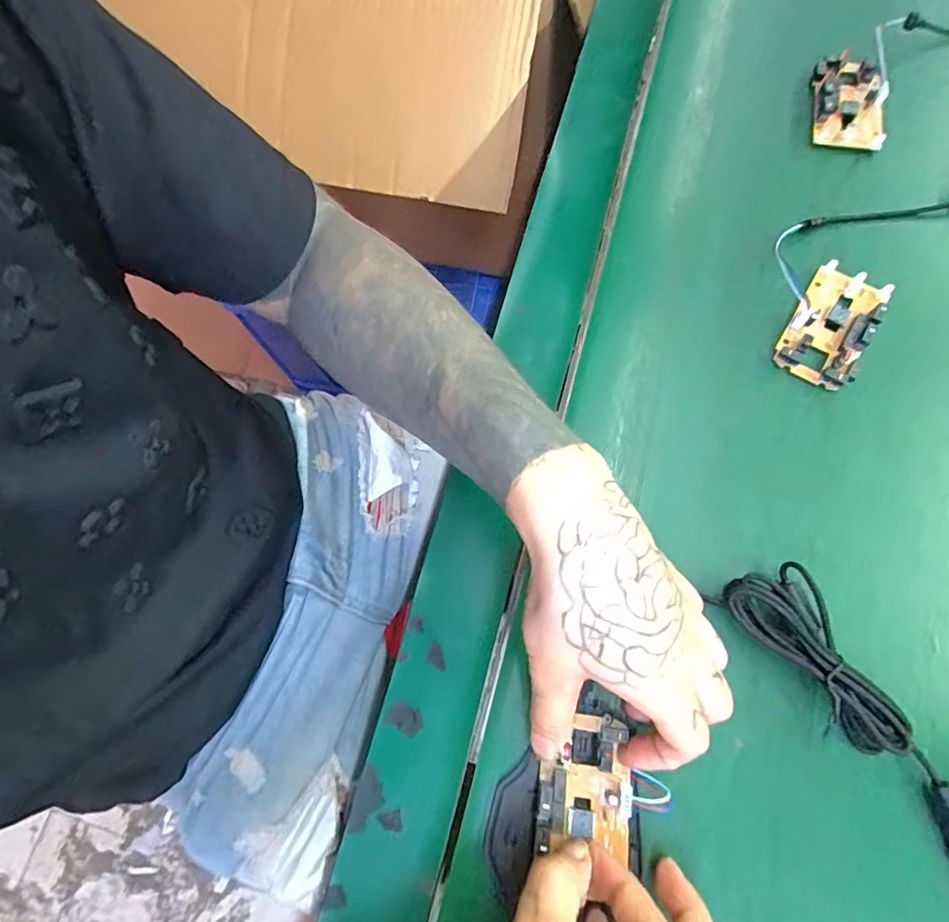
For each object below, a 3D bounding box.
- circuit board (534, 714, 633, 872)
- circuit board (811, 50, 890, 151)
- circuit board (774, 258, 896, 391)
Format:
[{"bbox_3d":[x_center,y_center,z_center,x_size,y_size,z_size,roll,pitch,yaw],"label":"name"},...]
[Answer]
[{"bbox_3d":[0.054,0.157,0.252,0.044,0.011,0.057,7,74,4],"label":"circuit board"},{"bbox_3d":[0.265,-0.258,0.366,0.046,0.011,0.076,8,74,5],"label":"circuit board"},{"bbox_3d":[0.221,-0.085,0.319,0.046,0.013,0.079,29,77,13],"label":"circuit board"}]

